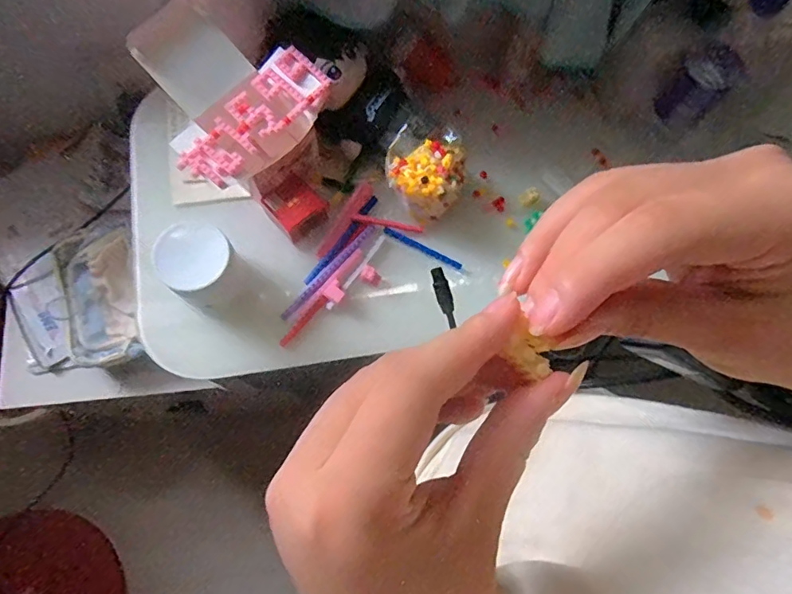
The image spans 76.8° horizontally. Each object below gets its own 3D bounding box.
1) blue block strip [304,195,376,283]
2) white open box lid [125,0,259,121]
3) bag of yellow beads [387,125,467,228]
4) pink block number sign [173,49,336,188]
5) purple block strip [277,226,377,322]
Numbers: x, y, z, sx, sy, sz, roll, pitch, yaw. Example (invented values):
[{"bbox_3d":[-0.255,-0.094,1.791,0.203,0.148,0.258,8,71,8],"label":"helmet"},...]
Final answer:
[{"bbox_3d":[-0.063,-0.067,0.586,0.012,0.009,0.131,37,75,9],"label":"blue block strip"},{"bbox_3d":[-0.213,-0.251,0.521,0.088,0.018,0.104,-47,104,-14],"label":"white open box lid"},{"bbox_3d":[0.034,-0.143,0.581,0.091,0.083,0.087,20,73,4],"label":"bag of yellow beads"},{"bbox_3d":[-0.149,-0.187,0.519,0.061,0.009,0.171,43,81,4],"label":"pink block number sign"},{"bbox_3d":[-0.077,-0.030,0.578,0.012,0.007,0.149,41,76,10],"label":"purple block strip"}]

